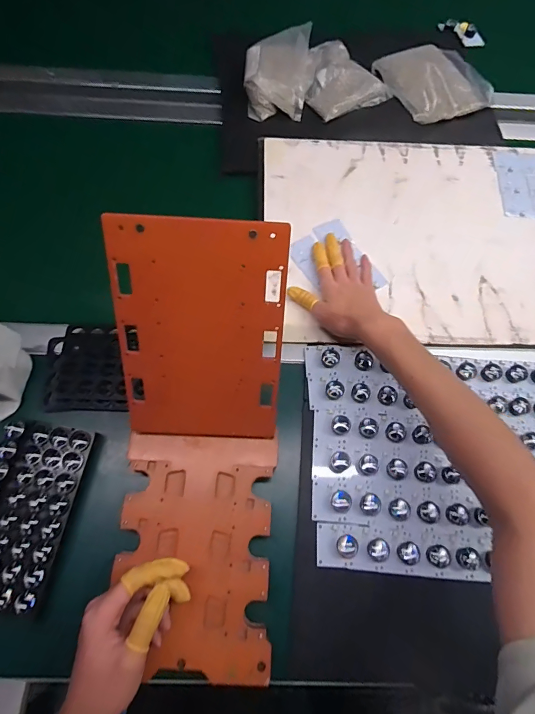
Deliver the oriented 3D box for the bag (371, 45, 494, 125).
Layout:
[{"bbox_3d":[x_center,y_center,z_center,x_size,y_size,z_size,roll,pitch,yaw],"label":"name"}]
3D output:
[{"bbox_3d":[0.295,-0.499,0.717,0.163,0.023,0.187,-27,73,-12],"label":"bag"}]

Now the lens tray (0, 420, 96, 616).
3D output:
[{"bbox_3d":[-0.265,0.168,0.434,0.094,0.033,0.187,10,69,1],"label":"lens tray"}]

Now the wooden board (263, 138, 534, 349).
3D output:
[{"bbox_3d":[0.236,-0.188,0.609,0.473,0.013,0.363,1,69,-2],"label":"wooden board"}]

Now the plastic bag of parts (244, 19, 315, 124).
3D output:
[{"bbox_3d":[0.018,-0.502,0.694,0.118,0.045,0.174,6,69,0],"label":"plastic bag of parts"}]

